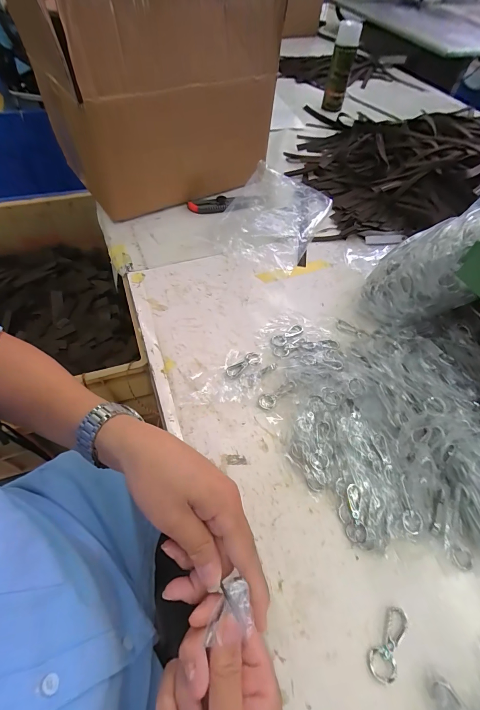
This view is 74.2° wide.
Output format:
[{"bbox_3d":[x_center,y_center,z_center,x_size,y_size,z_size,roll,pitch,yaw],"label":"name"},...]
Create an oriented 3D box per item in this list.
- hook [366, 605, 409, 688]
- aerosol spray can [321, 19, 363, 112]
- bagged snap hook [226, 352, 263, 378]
[{"bbox_3d":[0.137,0.262,0.288,0.025,0.008,0.060,32,60,17],"label":"hook"},{"bbox_3d":[0.288,-0.817,0.913,0.061,0.199,0.073,15,56,7],"label":"aerosol spray can"},{"bbox_3d":[0.007,0.012,0.446,0.059,0.004,0.022,-27,61,-20],"label":"bagged snap hook"}]

